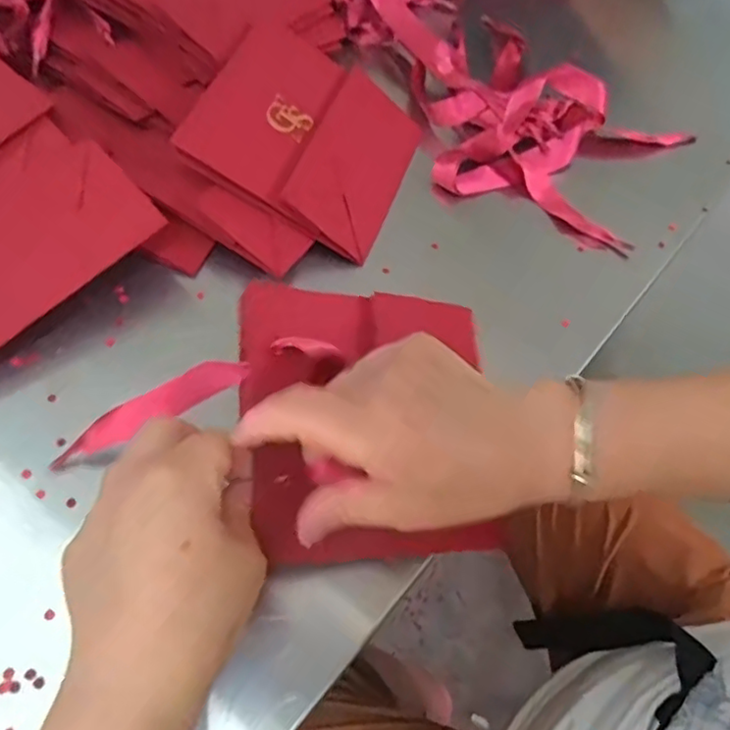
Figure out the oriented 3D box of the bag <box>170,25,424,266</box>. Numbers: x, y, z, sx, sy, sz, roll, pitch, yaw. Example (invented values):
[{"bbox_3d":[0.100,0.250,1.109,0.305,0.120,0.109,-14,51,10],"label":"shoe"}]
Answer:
[{"bbox_3d":[-0.038,-0.157,0.422,0.140,0.015,0.139,29,61,-11],"label":"bag"}]

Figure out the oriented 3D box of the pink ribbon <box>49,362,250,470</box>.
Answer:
[{"bbox_3d":[-0.112,0.026,0.322,0.111,0.011,0.014,-29,63,0],"label":"pink ribbon"}]

